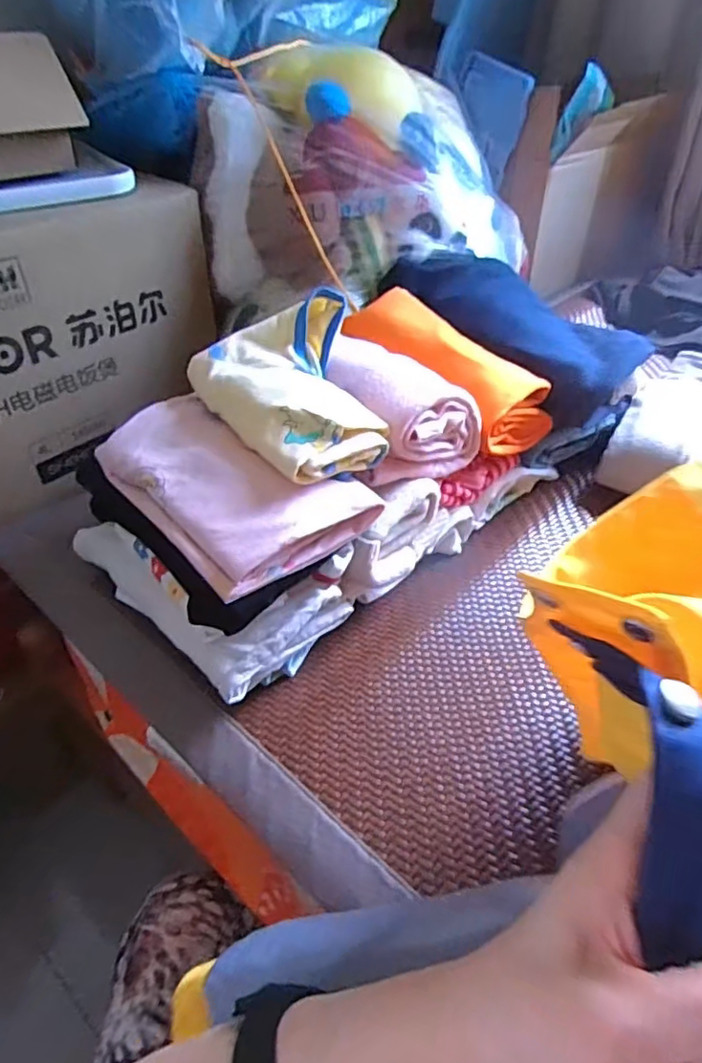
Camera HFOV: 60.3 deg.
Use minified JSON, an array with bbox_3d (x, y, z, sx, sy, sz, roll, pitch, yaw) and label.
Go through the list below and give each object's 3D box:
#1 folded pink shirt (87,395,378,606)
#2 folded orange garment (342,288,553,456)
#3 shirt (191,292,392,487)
[{"bbox_3d":[-0.088,-0.039,0.459,0.137,0.053,0.178,-31,51,-32],"label":"folded pink shirt"},{"bbox_3d":[0.093,-0.158,0.609,0.221,0.074,0.123,39,52,15],"label":"folded orange garment"},{"bbox_3d":[-0.035,-0.117,0.481,0.139,0.061,0.161,-25,48,-27],"label":"shirt"}]

